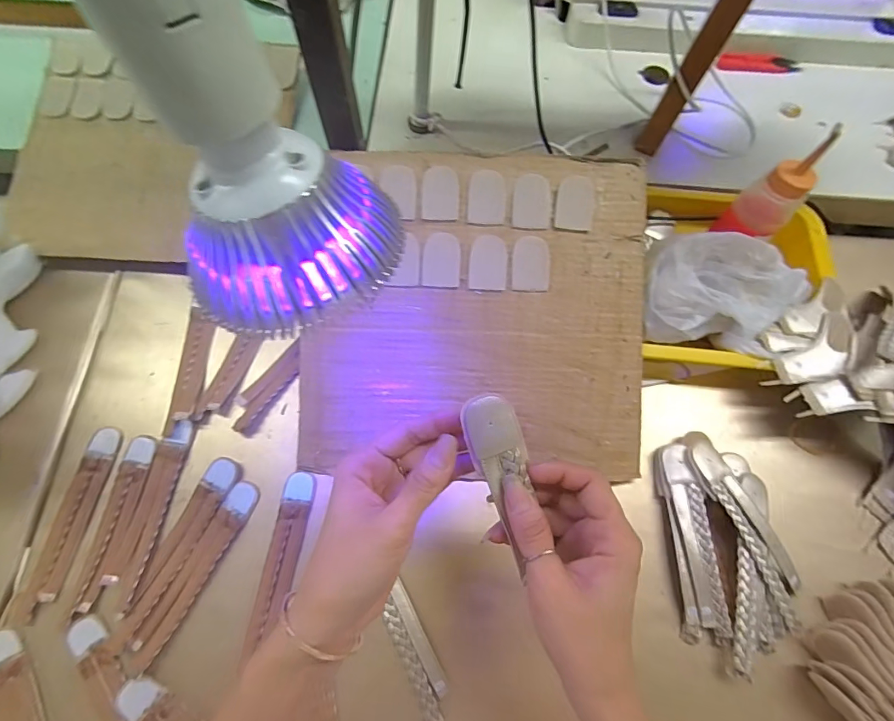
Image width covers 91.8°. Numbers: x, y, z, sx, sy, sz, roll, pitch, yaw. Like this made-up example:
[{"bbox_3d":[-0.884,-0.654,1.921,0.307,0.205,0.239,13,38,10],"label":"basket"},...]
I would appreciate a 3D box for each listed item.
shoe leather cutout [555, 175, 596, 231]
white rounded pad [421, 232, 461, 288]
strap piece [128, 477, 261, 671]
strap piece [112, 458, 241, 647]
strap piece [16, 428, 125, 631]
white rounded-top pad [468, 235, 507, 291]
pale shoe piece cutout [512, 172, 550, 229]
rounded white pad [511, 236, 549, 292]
[{"bbox_3d":[0.114,-0.140,0.382,0.032,0.004,0.048,5,90,0],"label":"shoe leather cutout"},{"bbox_3d":[-0.005,-0.089,0.384,0.033,0.004,0.047,5,92,1],"label":"white rounded pad"},{"bbox_3d":[-0.207,0.174,0.357,0.025,0.008,0.150,25,74,9],"label":"strap piece"},{"bbox_3d":[-0.223,0.155,0.361,0.025,0.010,0.150,21,73,7],"label":"strap piece"},{"bbox_3d":[-0.321,0.135,0.372,0.026,0.011,0.152,9,72,4],"label":"strap piece"},{"bbox_3d":[0.036,-0.086,0.383,0.032,0.004,0.047,2,91,2],"label":"white rounded-top pad"},{"bbox_3d":[0.075,-0.140,0.380,0.032,0.004,0.048,3,92,2],"label":"pale shoe piece cutout"},{"bbox_3d":[0.074,-0.085,0.382,0.032,0.004,0.047,1,93,-1],"label":"rounded white pad"}]

